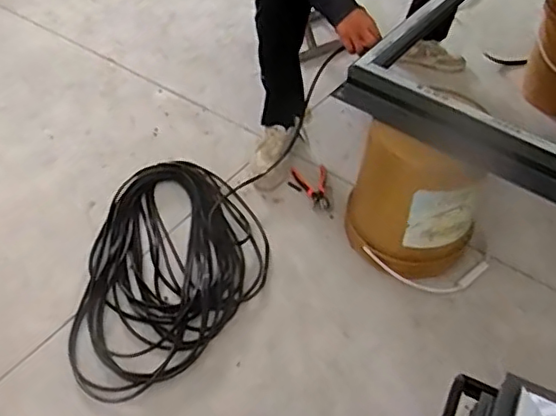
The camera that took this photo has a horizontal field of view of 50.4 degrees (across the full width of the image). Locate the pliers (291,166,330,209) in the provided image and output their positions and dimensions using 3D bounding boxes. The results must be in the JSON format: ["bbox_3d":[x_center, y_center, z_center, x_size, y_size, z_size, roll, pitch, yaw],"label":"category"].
[{"bbox_3d":[0.107,-0.056,1.624,0.104,0.014,0.141,-11,58,-22],"label":"pliers"}]

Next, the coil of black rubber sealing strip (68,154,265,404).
[{"bbox_3d":[-0.248,0.141,1.453,0.434,0.047,0.655,1,48,1],"label":"coil of black rubber sealing strip"}]

